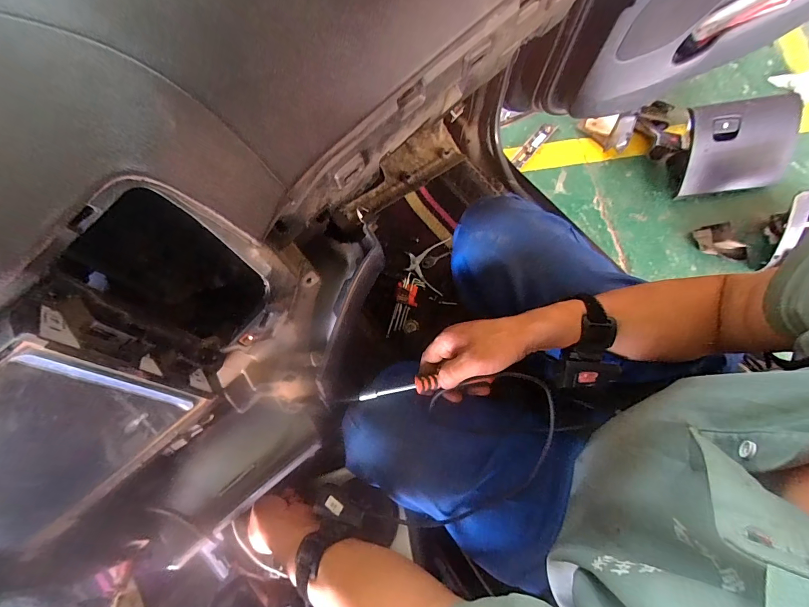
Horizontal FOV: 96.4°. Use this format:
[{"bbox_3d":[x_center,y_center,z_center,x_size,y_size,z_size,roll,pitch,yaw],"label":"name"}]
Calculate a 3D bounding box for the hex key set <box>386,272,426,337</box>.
[{"bbox_3d":[-0.003,0.003,0.901,0.059,0.016,0.167,22,79,5],"label":"hex key set"}]

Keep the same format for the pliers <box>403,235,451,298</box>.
[{"bbox_3d":[0.056,-0.104,0.935,0.108,0.013,0.154,8,78,2],"label":"pliers"}]

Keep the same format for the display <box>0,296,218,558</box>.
[{"bbox_3d":[-0.241,0.092,0.236,0.197,0.144,0.029,-40,59,-8],"label":"display"}]

